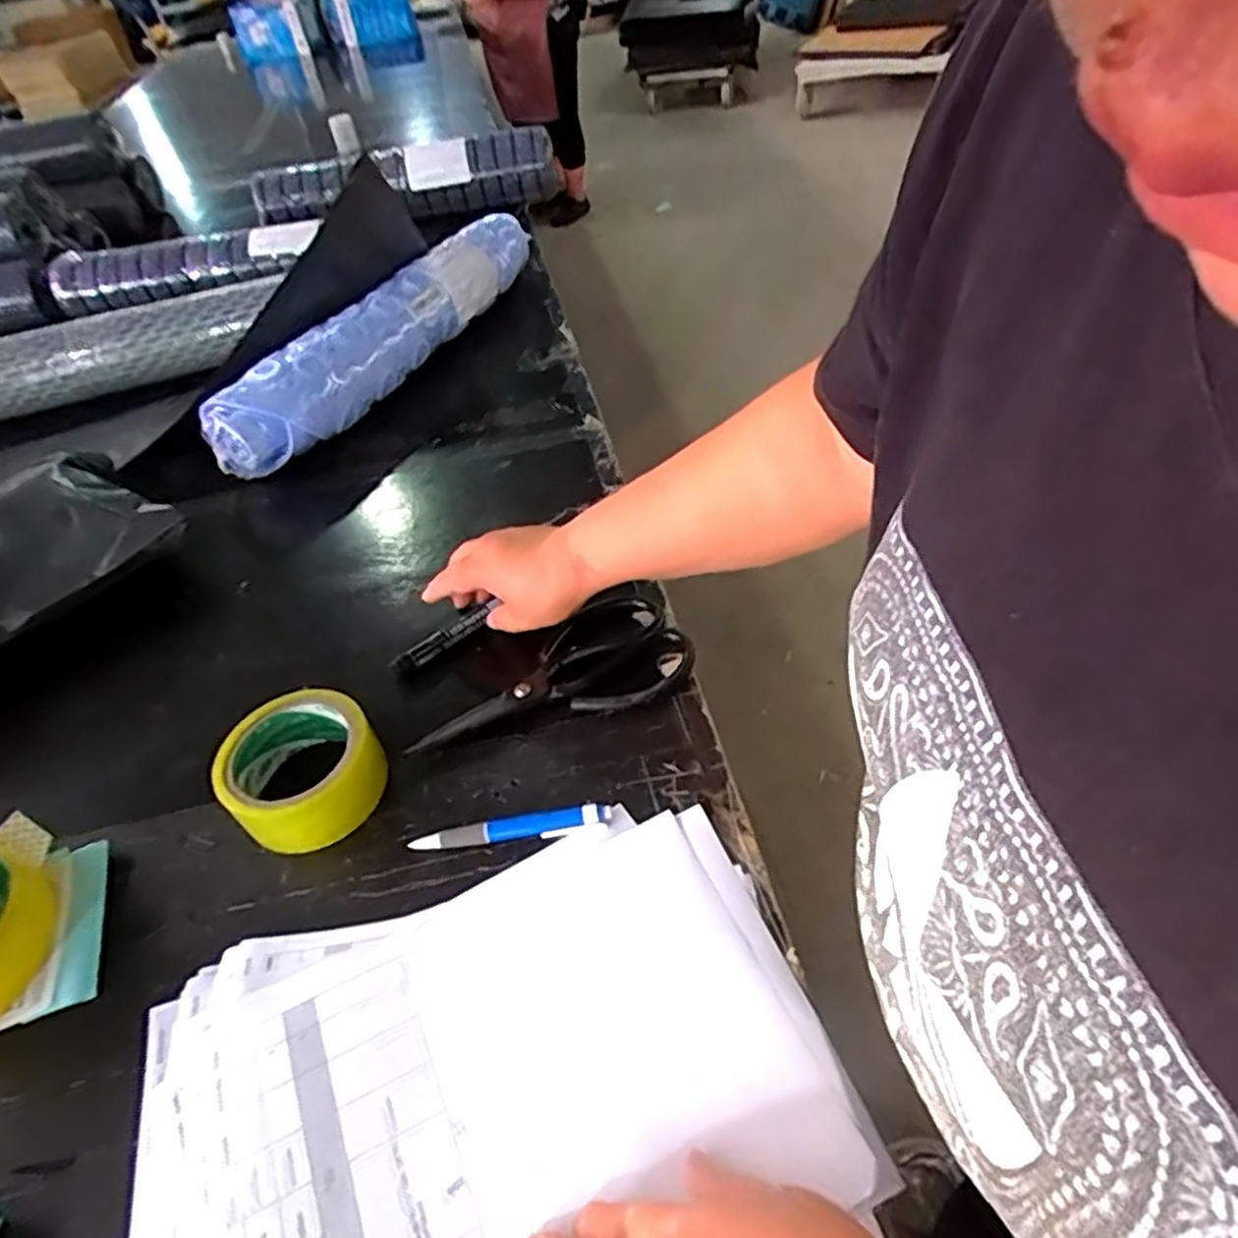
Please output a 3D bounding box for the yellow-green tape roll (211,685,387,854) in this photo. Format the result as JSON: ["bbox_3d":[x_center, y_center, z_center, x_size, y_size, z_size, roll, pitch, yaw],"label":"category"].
[{"bbox_3d":[-0.209,0.099,0.510,0.097,0.047,0.093,-3,46,3],"label":"yellow-green tape roll"}]

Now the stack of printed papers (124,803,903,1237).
[{"bbox_3d":[-0.067,0.242,0.380,0.338,0.014,0.240,-17,47,-10],"label":"stack of printed papers"}]

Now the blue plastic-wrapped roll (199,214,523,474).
[{"bbox_3d":[-0.262,-0.341,0.911,0.081,0.090,0.539,17,50,21],"label":"blue plastic-wrapped roll"}]

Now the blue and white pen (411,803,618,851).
[{"bbox_3d":[-0.067,0.131,0.482,0.124,0.011,0.015,-7,46,0],"label":"blue and white pen"}]

